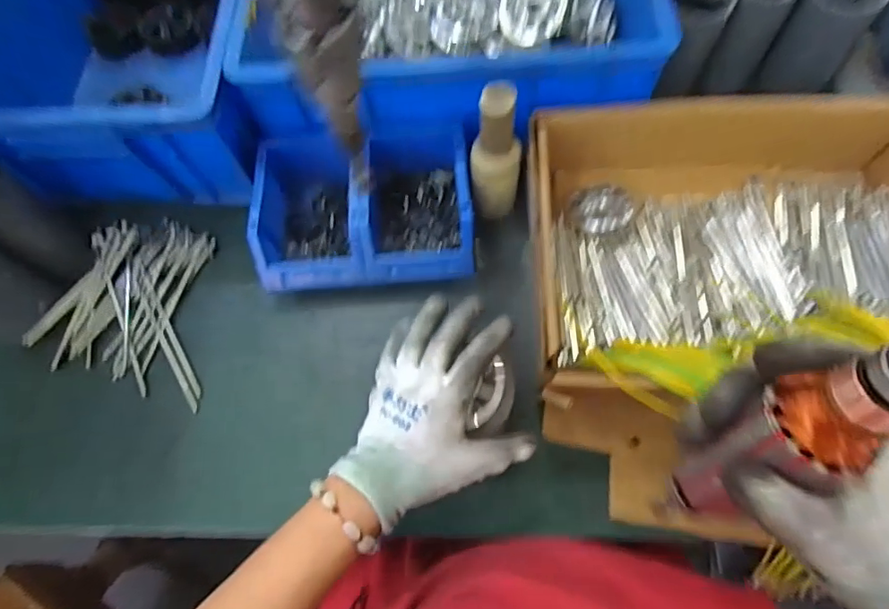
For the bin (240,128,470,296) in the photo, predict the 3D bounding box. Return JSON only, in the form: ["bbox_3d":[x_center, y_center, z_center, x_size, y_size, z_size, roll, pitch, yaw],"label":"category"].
[{"bbox_3d":[-0.081,-0.104,0.541,0.211,0.083,0.173,-5,66,1],"label":"bin"}]

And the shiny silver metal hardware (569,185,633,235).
[{"bbox_3d":[0.159,-0.098,0.520,0.060,0.008,0.051,-5,66,1],"label":"shiny silver metal hardware"}]

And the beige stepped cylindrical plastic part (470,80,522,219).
[{"bbox_3d":[0.050,-0.137,0.490,0.046,0.156,0.038,4,67,5],"label":"beige stepped cylindrical plastic part"}]

